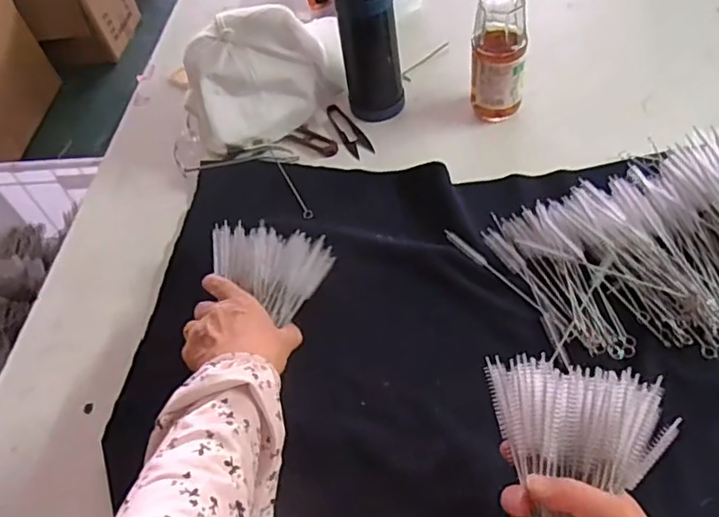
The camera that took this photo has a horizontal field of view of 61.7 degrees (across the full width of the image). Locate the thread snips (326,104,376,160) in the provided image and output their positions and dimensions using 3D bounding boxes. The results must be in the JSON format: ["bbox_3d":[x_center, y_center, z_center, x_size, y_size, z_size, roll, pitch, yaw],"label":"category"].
[{"bbox_3d":[-0.012,-0.159,0.743,0.030,0.010,0.098,-24,52,-8],"label":"thread snips"}]

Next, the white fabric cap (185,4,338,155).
[{"bbox_3d":[-0.121,-0.222,0.721,0.186,0.108,0.109,-33,57,-15],"label":"white fabric cap"}]

